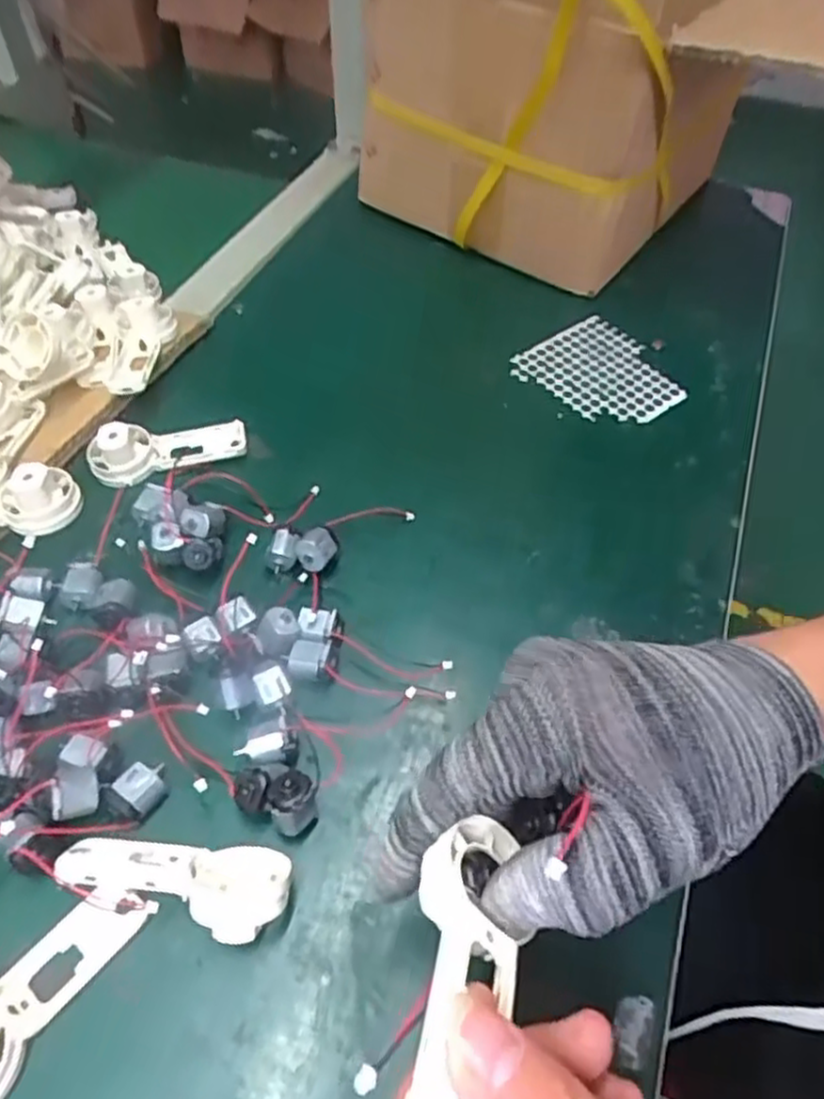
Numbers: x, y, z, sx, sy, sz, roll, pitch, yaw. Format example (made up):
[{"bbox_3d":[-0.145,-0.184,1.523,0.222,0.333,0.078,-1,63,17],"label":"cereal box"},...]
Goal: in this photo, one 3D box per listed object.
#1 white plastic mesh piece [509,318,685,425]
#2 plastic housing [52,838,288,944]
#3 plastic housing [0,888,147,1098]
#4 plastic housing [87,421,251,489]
[{"bbox_3d":[0.137,-0.126,0.533,0.093,0.004,0.099,-31,64,-19],"label":"white plastic mesh piece"},{"bbox_3d":[-0.096,0.134,0.302,0.092,0.026,0.036,12,53,5],"label":"plastic housing"},{"bbox_3d":[-0.147,0.165,0.275,0.036,0.028,0.089,28,56,16],"label":"plastic housing"},{"bbox_3d":[-0.152,-0.065,0.454,0.094,0.024,0.035,-14,55,-14],"label":"plastic housing"}]

